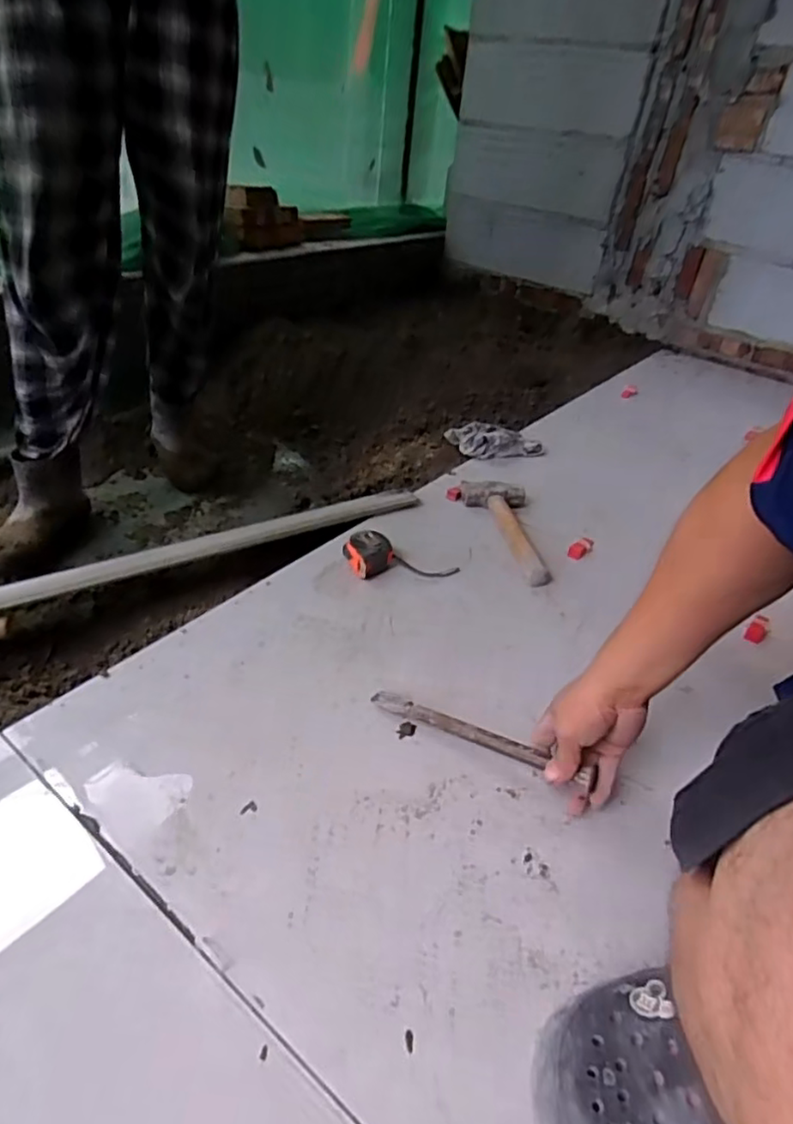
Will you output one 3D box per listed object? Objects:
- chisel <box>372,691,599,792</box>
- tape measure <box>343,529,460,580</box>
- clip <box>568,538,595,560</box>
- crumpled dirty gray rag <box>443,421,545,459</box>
[{"bbox_3d":[0.079,0.178,0.658,0.235,0.022,0.023,15,36,27],"label":"chisel"},{"bbox_3d":[0.008,-0.009,0.906,0.166,0.044,0.066,2,37,-8],"label":"tape measure"},{"bbox_3d":[0.288,-0.022,0.993,0.026,0.014,0.060,33,44,30],"label":"clip"},{"bbox_3d":[0.196,-0.237,1.243,0.193,0.048,0.081,5,36,-2],"label":"crumpled dirty gray rag"}]

